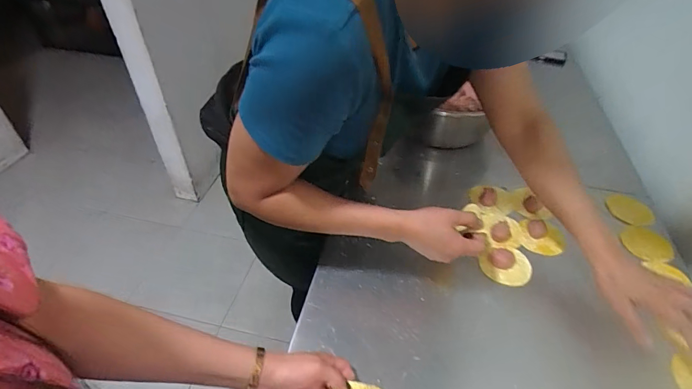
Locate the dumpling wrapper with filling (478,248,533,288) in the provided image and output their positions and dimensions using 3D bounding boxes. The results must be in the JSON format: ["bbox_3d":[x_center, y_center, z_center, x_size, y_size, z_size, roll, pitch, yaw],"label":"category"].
[{"bbox_3d":[0.273,0.117,0.628,0.084,0.030,0.064,-18,47,-21],"label":"dumpling wrapper with filling"}]

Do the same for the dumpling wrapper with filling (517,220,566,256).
[{"bbox_3d":[0.349,0.074,0.674,0.066,0.023,0.070,10,44,9],"label":"dumpling wrapper with filling"}]

